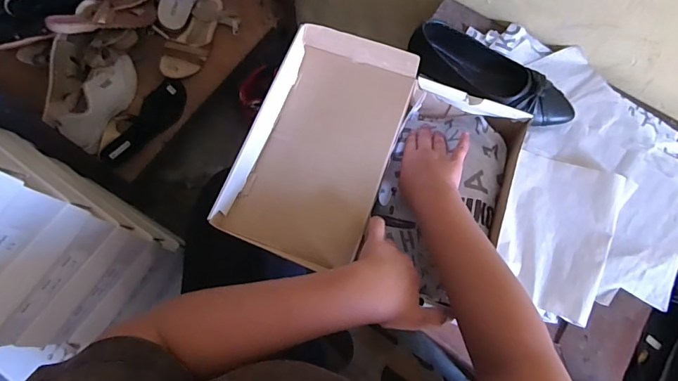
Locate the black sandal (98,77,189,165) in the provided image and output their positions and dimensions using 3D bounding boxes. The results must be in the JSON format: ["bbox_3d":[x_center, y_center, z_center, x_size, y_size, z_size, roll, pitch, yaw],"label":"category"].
[{"bbox_3d":[-0.414,-0.144,0.896,0.075,0.034,0.230,30,73,9],"label":"black sandal"}]

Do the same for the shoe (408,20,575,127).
[{"bbox_3d":[0.225,-0.171,0.611,0.249,0.057,0.082,21,72,7],"label":"shoe"}]

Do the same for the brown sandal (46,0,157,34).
[{"bbox_3d":[-0.491,-0.378,0.872,0.099,0.056,0.228,31,49,10],"label":"brown sandal"}]

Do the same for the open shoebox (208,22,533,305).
[{"bbox_3d":[0.062,-0.027,0.543,0.326,0.121,0.295,18,72,6],"label":"open shoebox"}]

